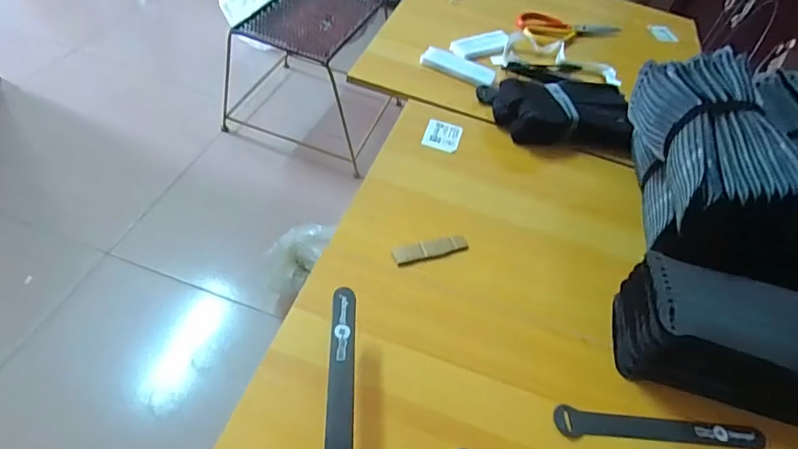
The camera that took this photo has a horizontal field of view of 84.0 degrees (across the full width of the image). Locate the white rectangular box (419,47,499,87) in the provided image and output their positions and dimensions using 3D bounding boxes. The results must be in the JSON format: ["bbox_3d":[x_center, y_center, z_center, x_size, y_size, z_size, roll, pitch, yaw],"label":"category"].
[{"bbox_3d":[0.096,-0.252,0.711,0.121,0.018,0.035,27,52,11],"label":"white rectangular box"}]

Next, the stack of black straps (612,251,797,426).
[{"bbox_3d":[0.312,0.110,0.413,0.203,0.093,0.090,17,51,4],"label":"stack of black straps"}]

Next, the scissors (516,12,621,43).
[{"bbox_3d":[0.332,-0.386,0.865,0.214,0.024,0.087,-9,54,-17],"label":"scissors"}]

